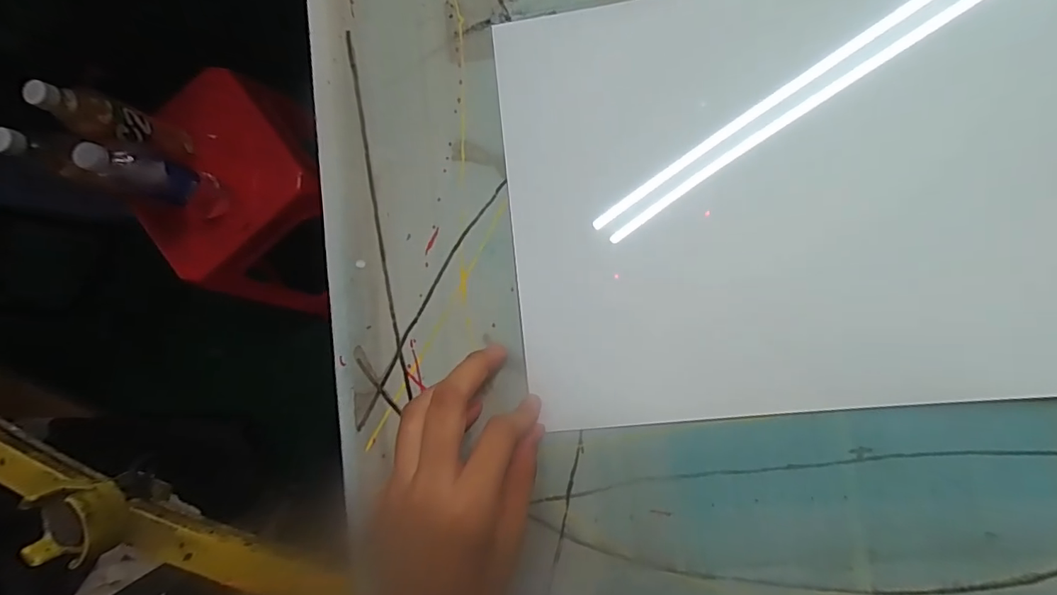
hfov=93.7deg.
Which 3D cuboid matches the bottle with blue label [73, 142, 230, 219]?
[{"bbox_3d":[-0.494,-0.155,0.659,0.063,0.241,0.057,15,90,8],"label":"bottle with blue label"}]

